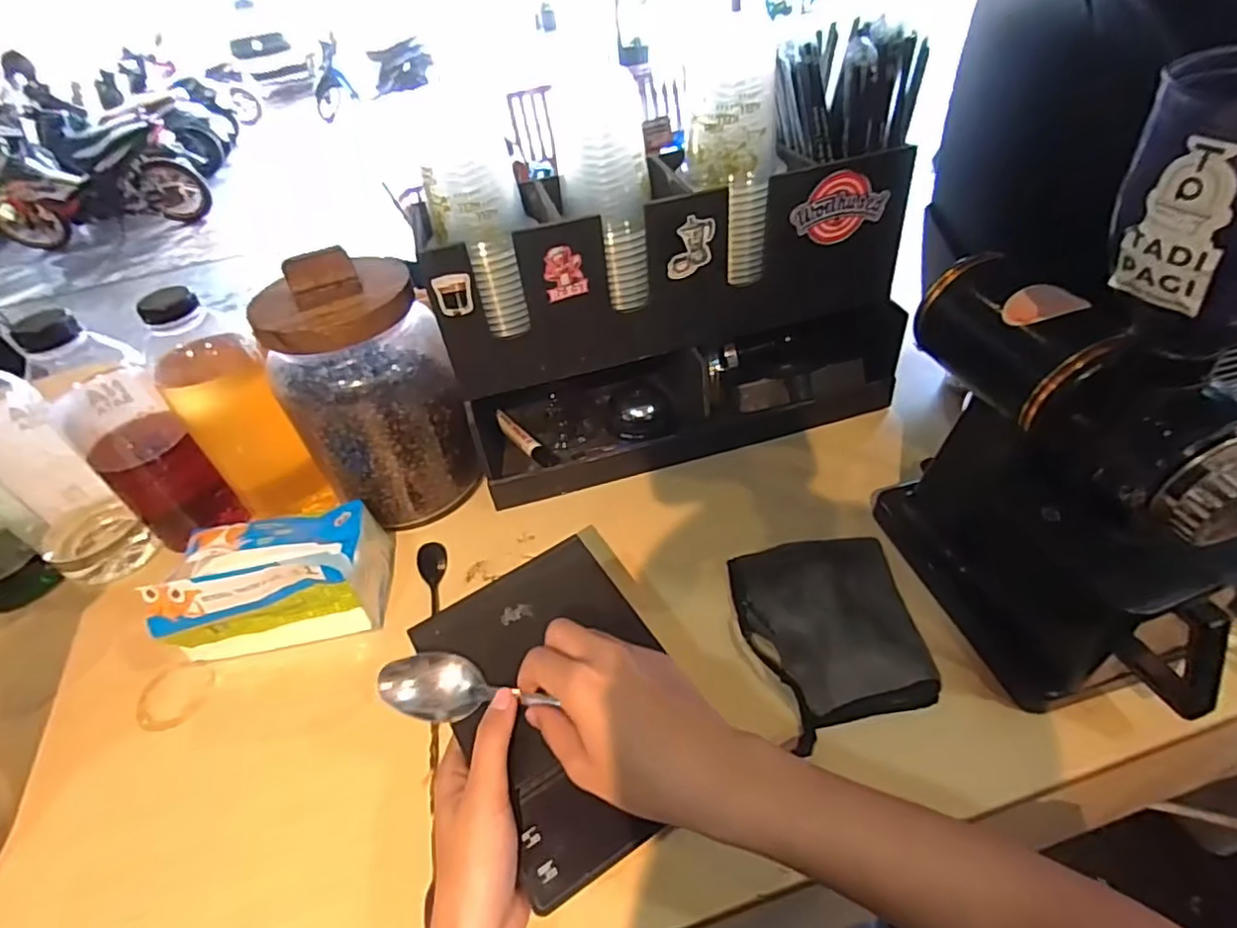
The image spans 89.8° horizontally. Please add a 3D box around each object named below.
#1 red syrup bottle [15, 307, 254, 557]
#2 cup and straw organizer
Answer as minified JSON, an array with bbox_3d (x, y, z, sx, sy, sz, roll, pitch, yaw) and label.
[{"bbox_3d":[-0.426,-0.029,0.539,0.077,0.229,0.074,27,52,33],"label":"red syrup bottle"},{"bbox_3d":[0.053,-0.129,0.569,0.398,0.234,0.145,-14,42,-7],"label":"cup and straw organizer"}]

